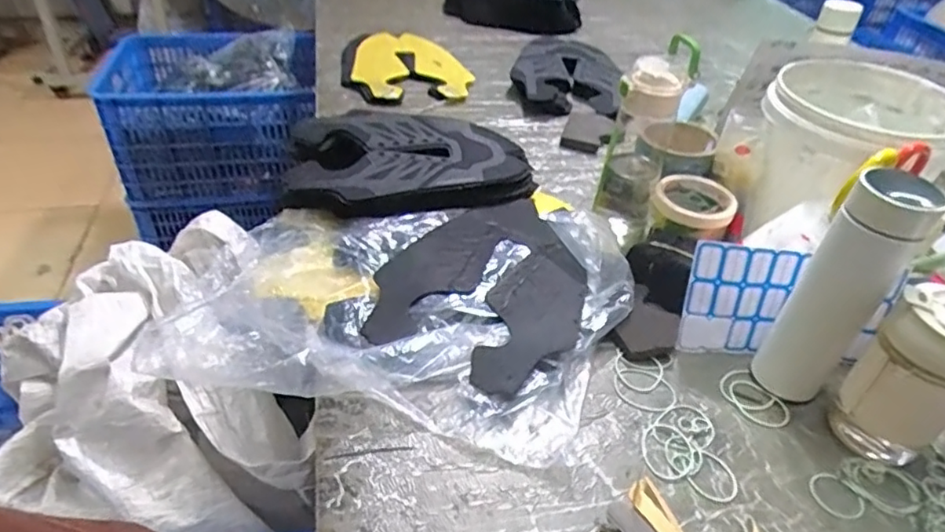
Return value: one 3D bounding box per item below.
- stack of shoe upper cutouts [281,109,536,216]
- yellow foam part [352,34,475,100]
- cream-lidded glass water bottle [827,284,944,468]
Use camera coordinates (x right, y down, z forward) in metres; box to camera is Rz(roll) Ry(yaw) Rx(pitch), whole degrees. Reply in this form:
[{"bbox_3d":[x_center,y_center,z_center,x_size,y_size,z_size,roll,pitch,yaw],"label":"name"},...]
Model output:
[{"bbox_3d":[-0.082,-0.141,0.807,0.319,0.049,0.218,-4,40,-11],"label":"stack of shoe upper cutouts"},{"bbox_3d":[-0.133,-0.388,1.154,0.207,0.035,0.312,-11,42,-19],"label":"yellow foam part"},{"bbox_3d":[0.366,0.100,0.508,0.067,0.158,0.079,-24,47,-32],"label":"cream-lidded glass water bottle"}]

